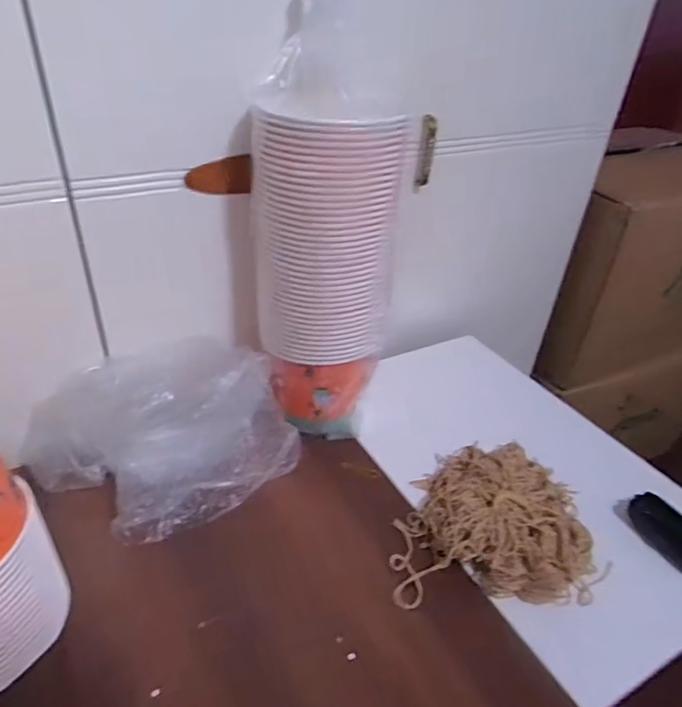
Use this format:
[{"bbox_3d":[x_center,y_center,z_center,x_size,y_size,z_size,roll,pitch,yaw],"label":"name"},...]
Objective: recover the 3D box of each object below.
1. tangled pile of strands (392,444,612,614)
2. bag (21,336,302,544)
[{"bbox_3d":[0.174,0.183,0.648,0.228,0.073,0.203,1,36,-4],"label":"tangled pile of strands"},{"bbox_3d":[-0.214,0.097,0.679,0.299,0.133,0.202,-20,42,-29],"label":"bag"}]

